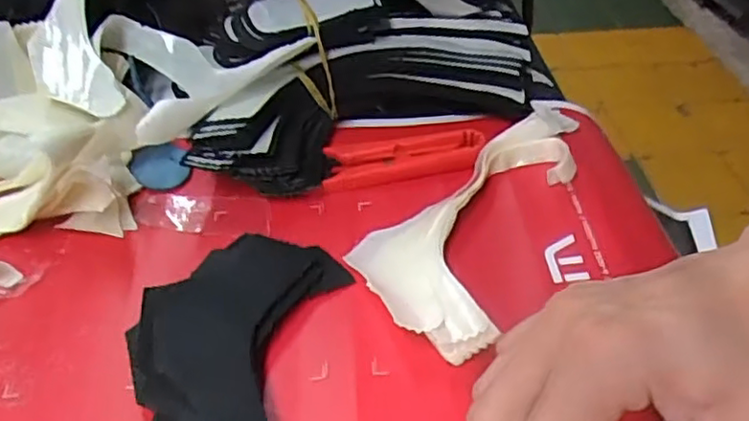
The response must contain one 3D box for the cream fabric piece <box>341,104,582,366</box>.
[{"bbox_3d":[0.048,-0.006,0.327,0.072,0.018,0.176,19,46,20],"label":"cream fabric piece"}]

